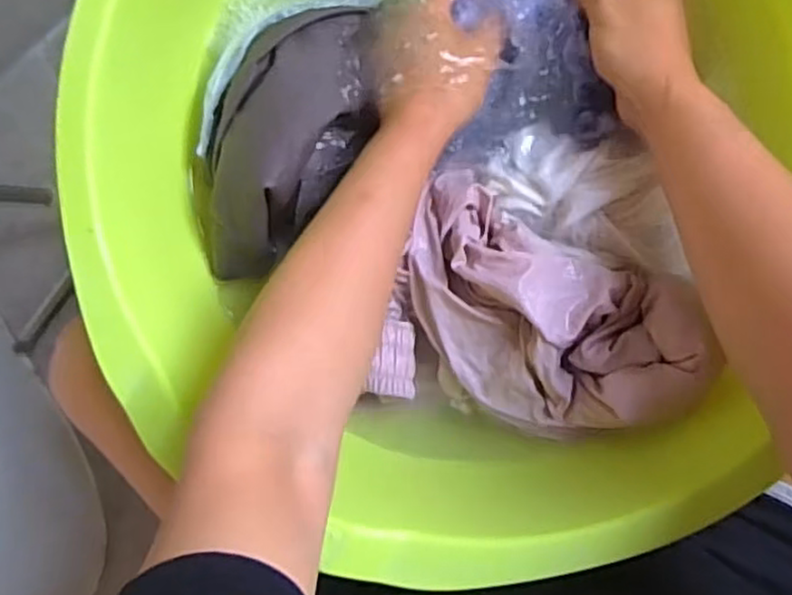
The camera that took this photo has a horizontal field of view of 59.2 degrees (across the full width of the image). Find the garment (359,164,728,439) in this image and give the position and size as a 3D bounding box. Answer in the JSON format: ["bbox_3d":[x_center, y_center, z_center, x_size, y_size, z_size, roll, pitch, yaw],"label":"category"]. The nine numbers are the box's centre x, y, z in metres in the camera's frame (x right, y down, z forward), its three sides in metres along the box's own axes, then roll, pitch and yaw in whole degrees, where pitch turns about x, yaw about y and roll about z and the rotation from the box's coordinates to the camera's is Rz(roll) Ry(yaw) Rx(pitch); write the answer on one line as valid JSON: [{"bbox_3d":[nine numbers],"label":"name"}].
[{"bbox_3d":[0.088,0.016,0.419,0.177,0.063,0.137,18,95,6],"label":"garment"}]

